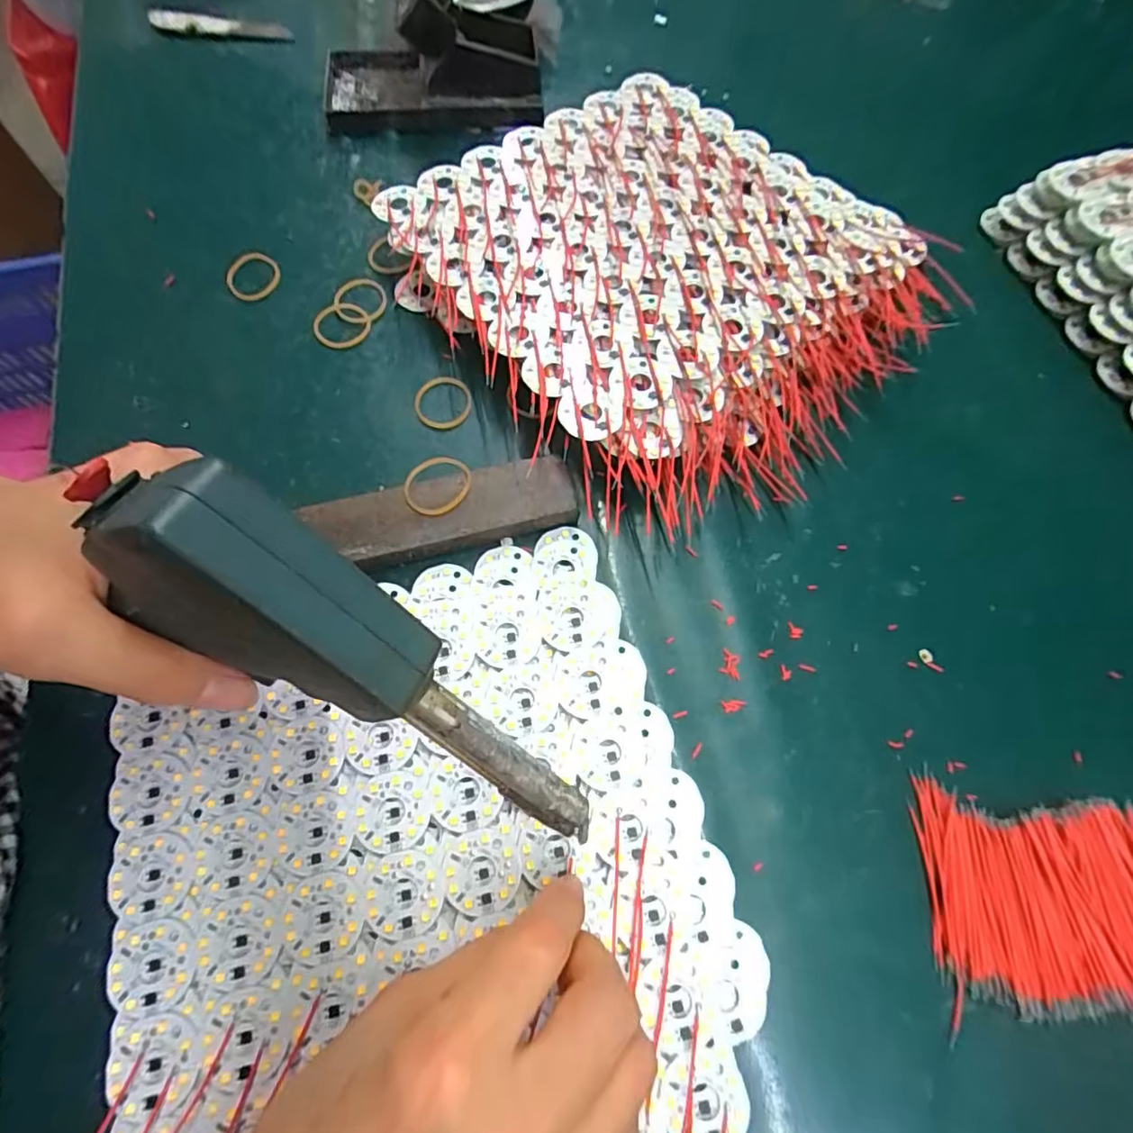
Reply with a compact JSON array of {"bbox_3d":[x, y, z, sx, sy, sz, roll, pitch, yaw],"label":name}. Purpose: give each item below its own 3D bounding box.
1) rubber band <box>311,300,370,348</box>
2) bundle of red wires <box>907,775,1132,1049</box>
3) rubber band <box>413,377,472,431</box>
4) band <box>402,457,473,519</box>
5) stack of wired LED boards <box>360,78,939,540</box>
[{"bbox_3d":[-0.130,-0.140,0.348,0.030,0.005,0.029,0,68,-1],"label":"rubber band"},{"bbox_3d":[0.196,0.133,0.242,0.093,0.012,0.081,2,68,0],"label":"bundle of red wires"},{"bbox_3d":[-0.068,-0.090,0.333,0.031,0.004,0.033,0,68,-1],"label":"rubber band"},{"bbox_3d":[-0.064,-0.040,0.298,0.033,0.004,0.033,0,62,0],"label":"band"},{"bbox_3d":[0.064,-0.173,0.352,0.268,0.040,0.274,-37,73,-14],"label":"stack of wired LED boards"}]

